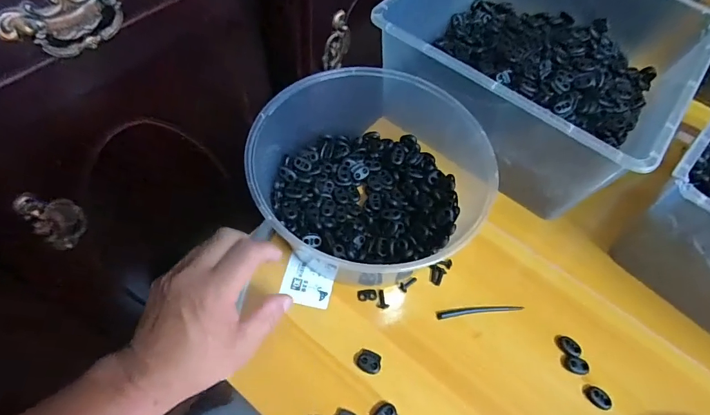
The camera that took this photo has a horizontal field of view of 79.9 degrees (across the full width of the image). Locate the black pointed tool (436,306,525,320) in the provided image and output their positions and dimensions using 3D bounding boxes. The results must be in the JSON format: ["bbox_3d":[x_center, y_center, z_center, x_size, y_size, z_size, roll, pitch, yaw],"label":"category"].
[{"bbox_3d":[0.125,0.101,0.418,0.088,0.005,0.010,-5,60,-5],"label":"black pointed tool"}]

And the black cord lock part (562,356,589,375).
[{"bbox_3d":[0.209,0.148,0.400,0.023,0.004,0.015,12,60,4],"label":"black cord lock part"}]

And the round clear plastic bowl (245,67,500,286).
[{"bbox_3d":[0.007,-0.039,0.438,0.218,0.099,0.210,3,59,-4],"label":"round clear plastic bowl"}]

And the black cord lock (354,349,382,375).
[{"bbox_3d":[0.012,0.139,0.386,0.025,0.008,0.020,14,60,6],"label":"black cord lock"}]

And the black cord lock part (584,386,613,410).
[{"bbox_3d":[0.223,0.174,0.388,0.023,0.004,0.016,39,65,18],"label":"black cord lock part"}]

